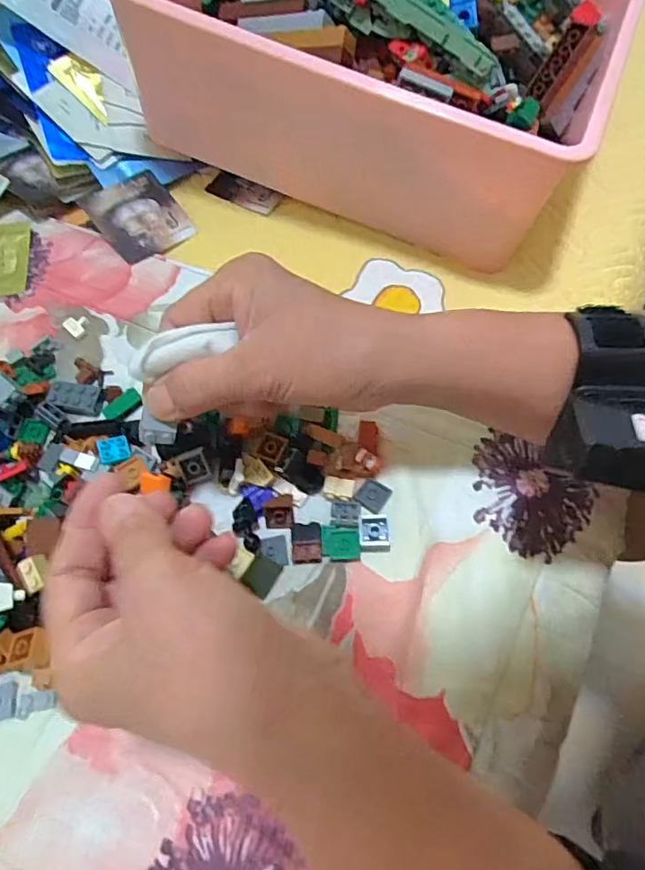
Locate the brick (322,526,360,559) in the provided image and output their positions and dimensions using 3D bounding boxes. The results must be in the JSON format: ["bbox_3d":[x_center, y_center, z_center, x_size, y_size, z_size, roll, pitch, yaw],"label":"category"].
[{"bbox_3d":[0.010,0.056,0.293,0.020,0.004,0.018,0,63,-1],"label":"brick"}]

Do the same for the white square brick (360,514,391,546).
[{"bbox_3d":[0.027,0.050,0.295,0.015,0.004,0.017,2,63,0],"label":"white square brick"}]

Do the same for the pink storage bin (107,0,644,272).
[{"bbox_3d":[0.046,-0.274,0.396,0.296,0.129,0.236,22,65,10],"label":"pink storage bin"}]

